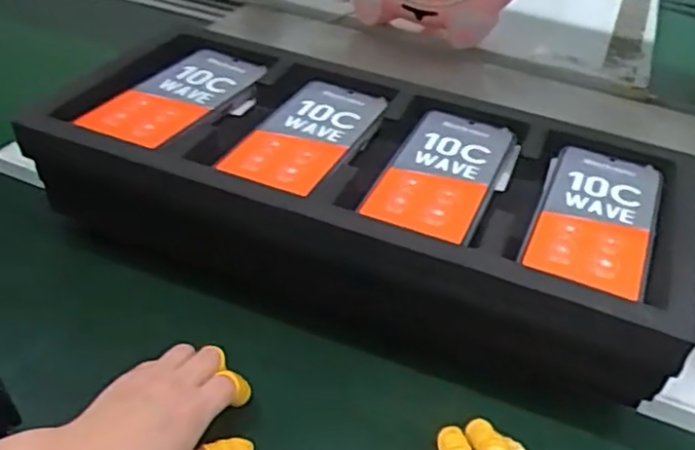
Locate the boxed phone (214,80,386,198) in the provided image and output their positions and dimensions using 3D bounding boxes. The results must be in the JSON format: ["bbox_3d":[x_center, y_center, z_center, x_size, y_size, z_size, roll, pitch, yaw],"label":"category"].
[{"bbox_3d":[-0.028,-0.075,0.558,0.076,0.006,0.163,20,40,16],"label":"boxed phone"}]

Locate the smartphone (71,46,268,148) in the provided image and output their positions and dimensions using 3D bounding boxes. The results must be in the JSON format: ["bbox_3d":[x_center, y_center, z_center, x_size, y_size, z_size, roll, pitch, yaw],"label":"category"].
[{"bbox_3d":[-0.140,-0.108,0.580,0.074,0.010,0.163,23,41,20],"label":"smartphone"}]

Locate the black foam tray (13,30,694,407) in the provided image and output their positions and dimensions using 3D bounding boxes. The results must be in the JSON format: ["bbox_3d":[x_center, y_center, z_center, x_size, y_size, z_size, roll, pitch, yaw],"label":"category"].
[{"bbox_3d":[0.013,-0.017,0.567,0.469,0.116,0.216,17,40,14],"label":"black foam tray"}]

